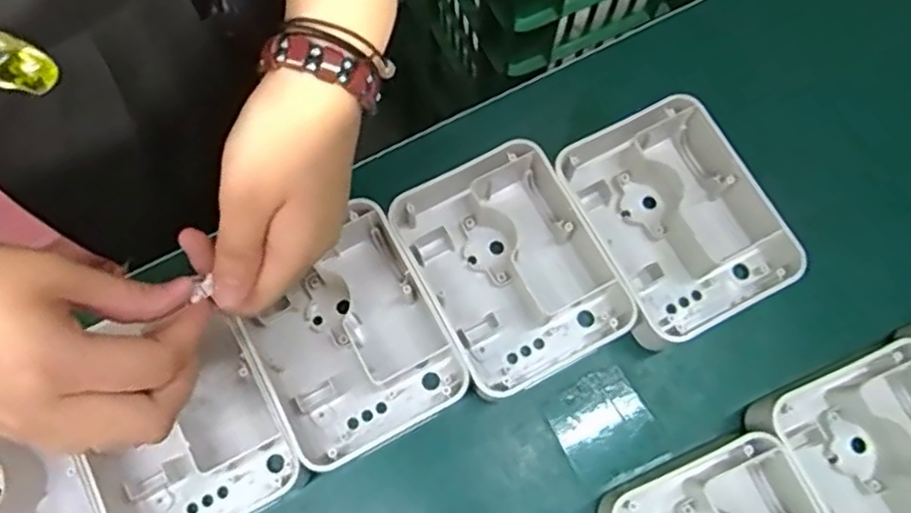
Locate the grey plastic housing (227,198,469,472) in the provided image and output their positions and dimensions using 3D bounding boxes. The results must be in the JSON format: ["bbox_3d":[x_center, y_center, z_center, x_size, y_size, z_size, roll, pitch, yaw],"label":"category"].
[{"bbox_3d":[-0.062,0.042,0.387,0.097,0.041,0.127,-27,75,-8],"label":"grey plastic housing"}]

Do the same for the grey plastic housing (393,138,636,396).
[{"bbox_3d":[0.029,0.005,0.394,0.099,0.037,0.131,-28,75,-8],"label":"grey plastic housing"}]

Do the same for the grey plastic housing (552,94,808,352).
[{"bbox_3d":[0.125,-0.024,0.403,0.101,0.042,0.136,-25,75,-7],"label":"grey plastic housing"}]

